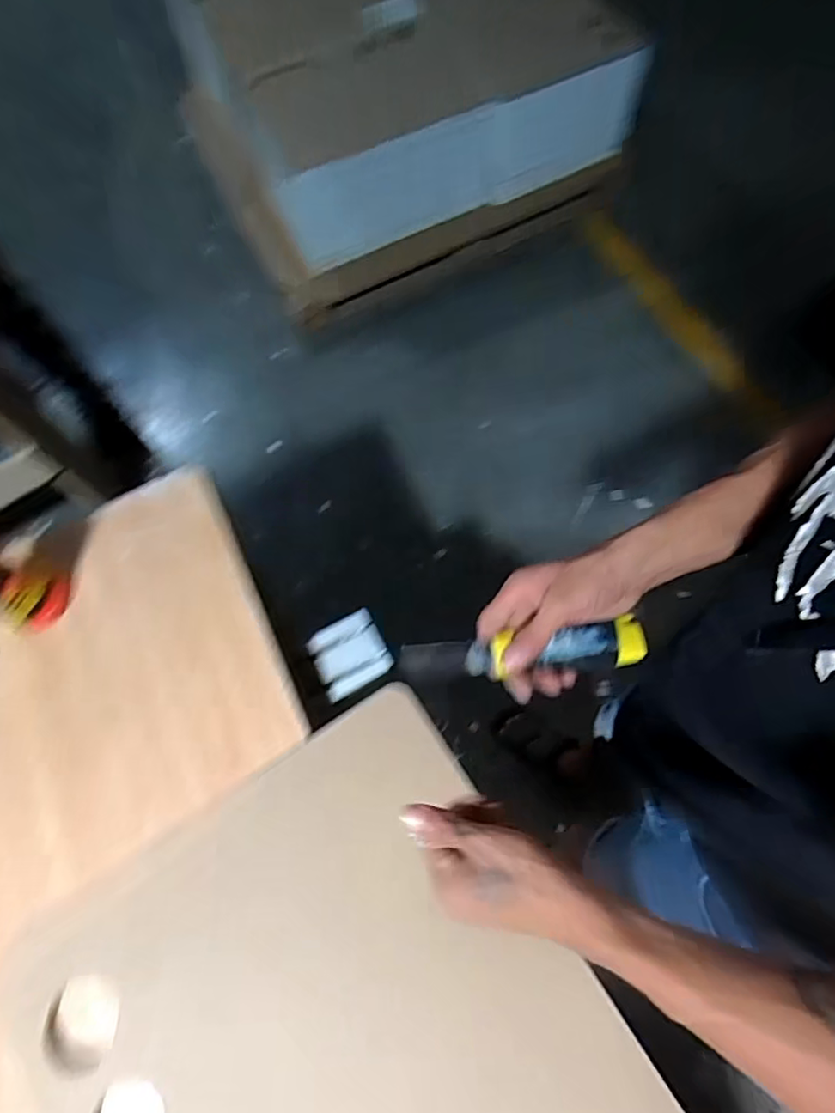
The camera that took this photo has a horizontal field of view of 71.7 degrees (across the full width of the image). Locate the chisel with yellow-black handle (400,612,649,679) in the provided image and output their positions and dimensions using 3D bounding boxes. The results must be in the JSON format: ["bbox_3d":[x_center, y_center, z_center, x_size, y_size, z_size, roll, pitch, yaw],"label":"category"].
[{"bbox_3d":[0.086,0.075,0.459,0.195,0.021,0.037,-4,74,-3],"label":"chisel with yellow-black handle"}]

